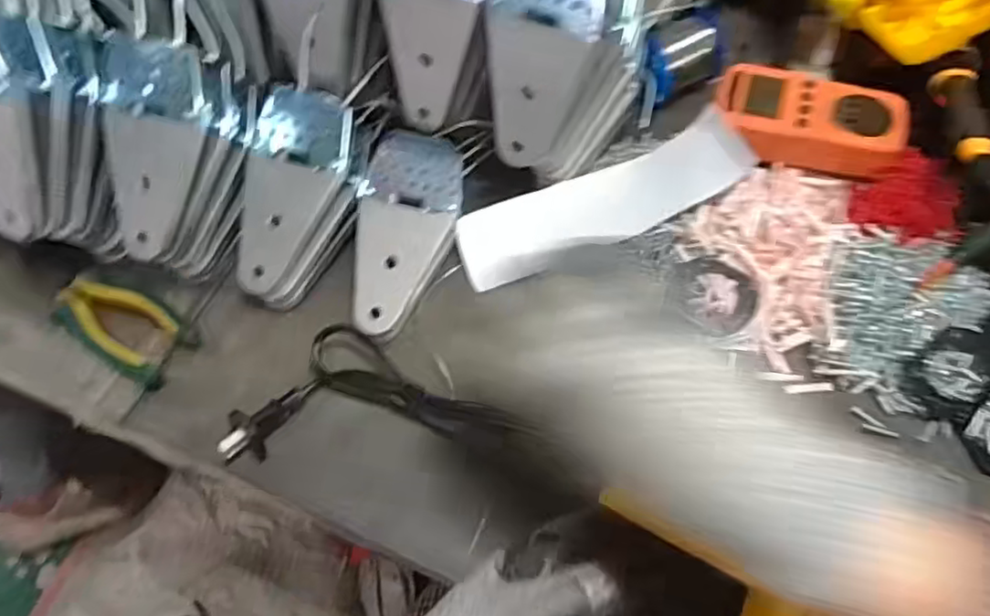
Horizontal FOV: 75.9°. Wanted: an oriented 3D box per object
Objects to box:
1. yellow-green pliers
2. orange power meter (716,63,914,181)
[{"bbox_3d":[-0.262,0.013,0.444,0.100,0.024,0.049,30,67,17],"label":"yellow-green pliers"},{"bbox_3d":[0.231,-0.139,0.471,0.128,0.032,0.065,12,63,9],"label":"orange power meter"}]

